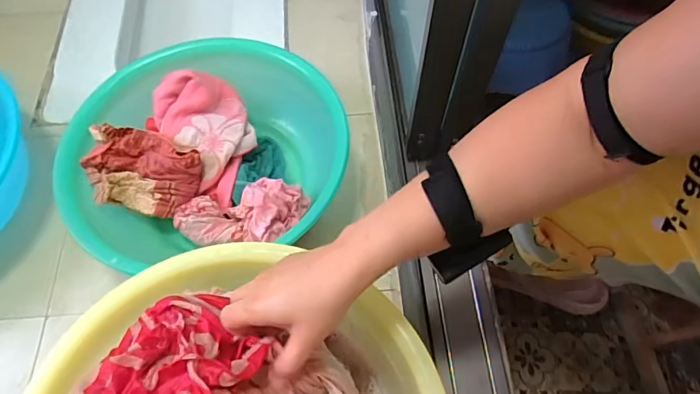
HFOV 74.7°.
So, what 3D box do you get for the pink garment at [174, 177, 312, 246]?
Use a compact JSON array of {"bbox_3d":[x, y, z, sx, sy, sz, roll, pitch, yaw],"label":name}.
[{"bbox_3d":[-0.146,0.024,0.610,0.174,0.054,0.089,-10,62,12],"label":"pink garment"}]

